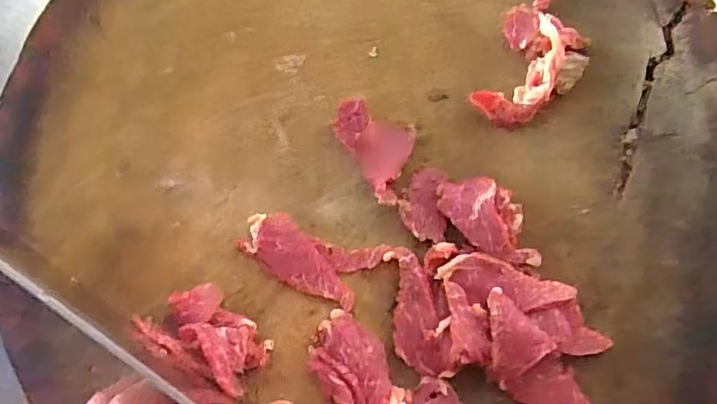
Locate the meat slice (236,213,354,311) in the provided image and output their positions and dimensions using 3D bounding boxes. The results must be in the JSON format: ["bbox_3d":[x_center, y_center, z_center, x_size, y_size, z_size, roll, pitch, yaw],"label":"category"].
[{"bbox_3d":[-0.033,0.035,0.317,0.071,0.012,0.030,40,85,7],"label":"meat slice"}]

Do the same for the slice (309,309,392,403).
[{"bbox_3d":[-0.004,0.089,0.306,0.036,0.012,0.055,-37,82,-3],"label":"slice"}]

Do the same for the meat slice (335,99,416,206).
[{"bbox_3d":[0.013,-0.034,0.327,0.038,0.008,0.064,-31,82,-2],"label":"meat slice"}]

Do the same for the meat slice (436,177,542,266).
[{"bbox_3d":[0.075,0.010,0.313,0.065,0.013,0.034,42,85,7],"label":"meat slice"}]

